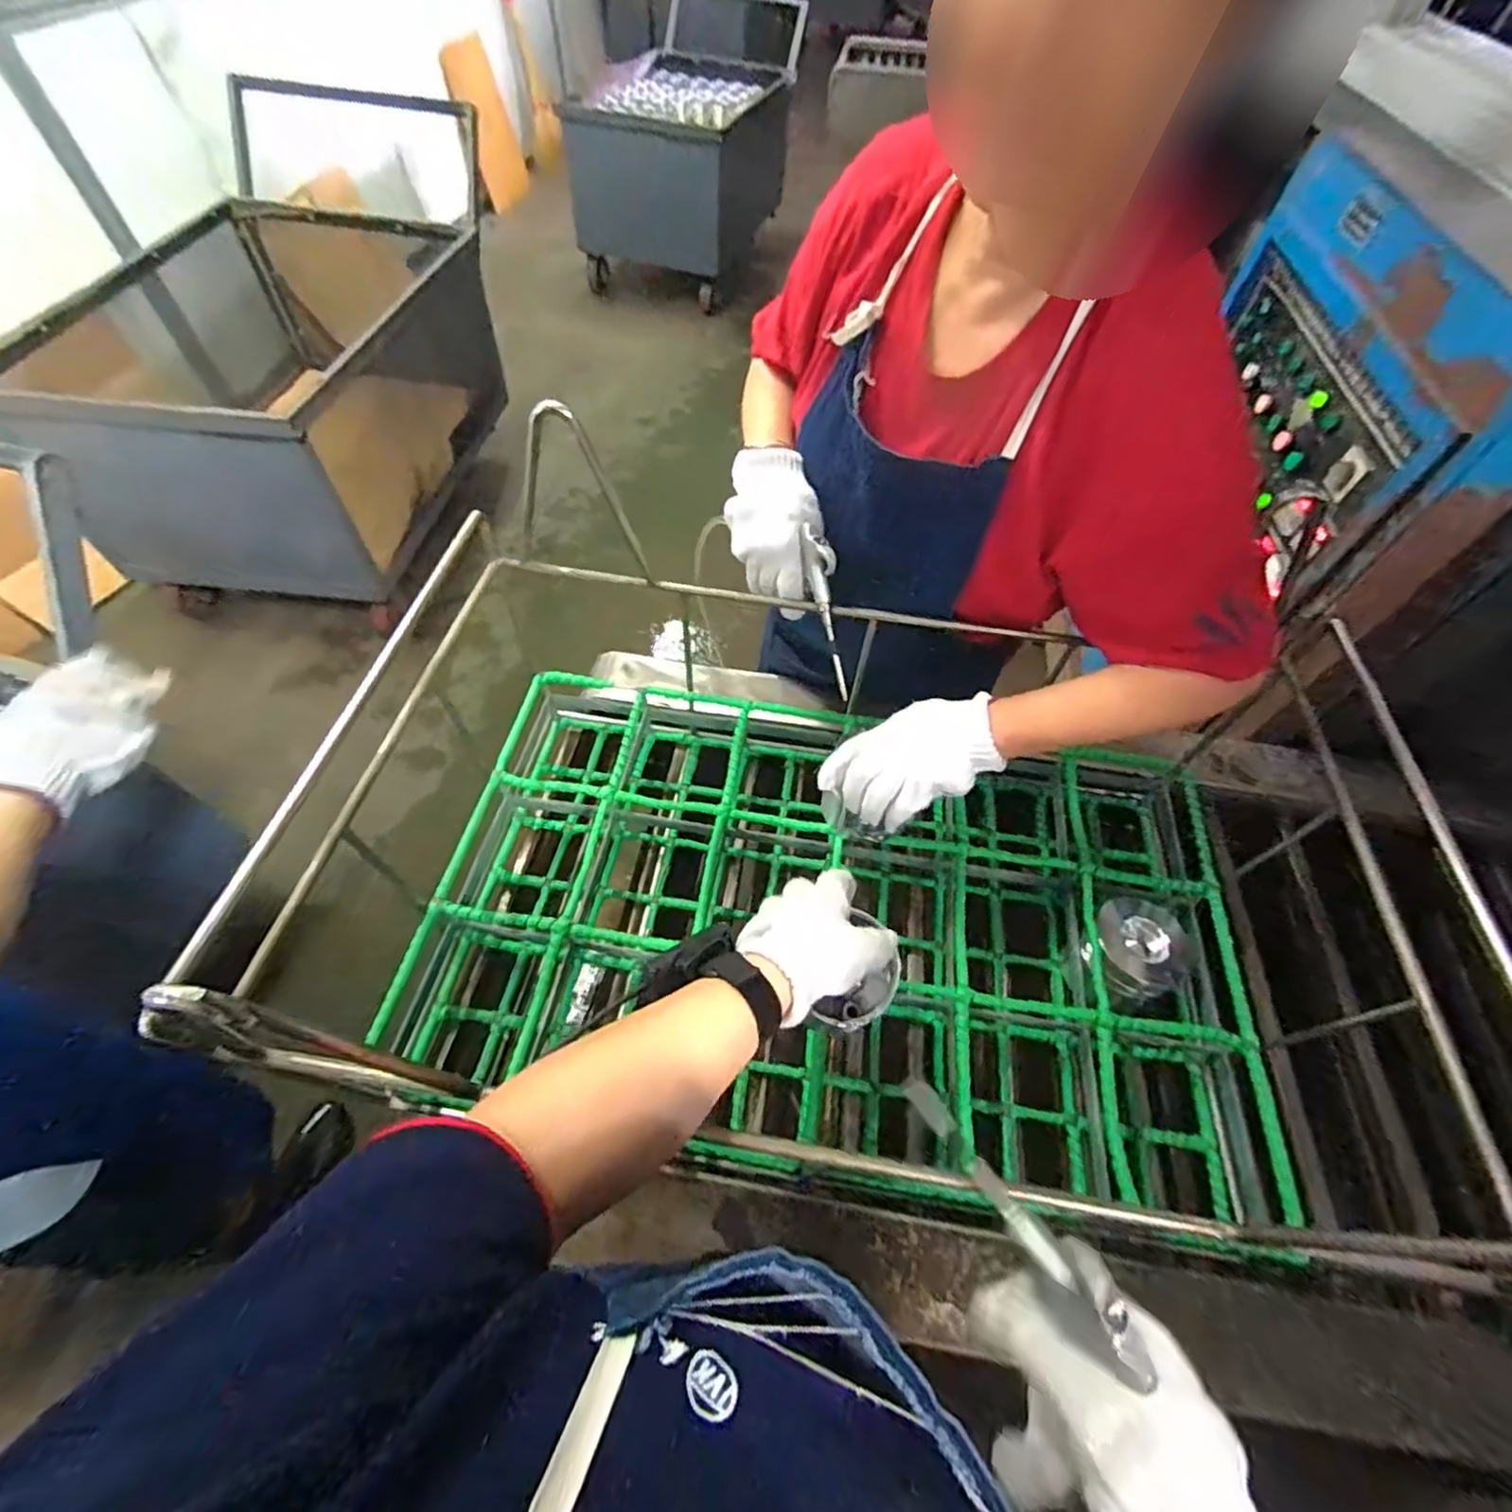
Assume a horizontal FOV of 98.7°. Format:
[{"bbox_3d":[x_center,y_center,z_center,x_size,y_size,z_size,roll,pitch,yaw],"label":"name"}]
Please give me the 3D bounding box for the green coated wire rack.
[{"bbox_3d":[0.085,0.162,0.717,0.800,0.141,0.502,9,56,2],"label":"green coated wire rack"}]

